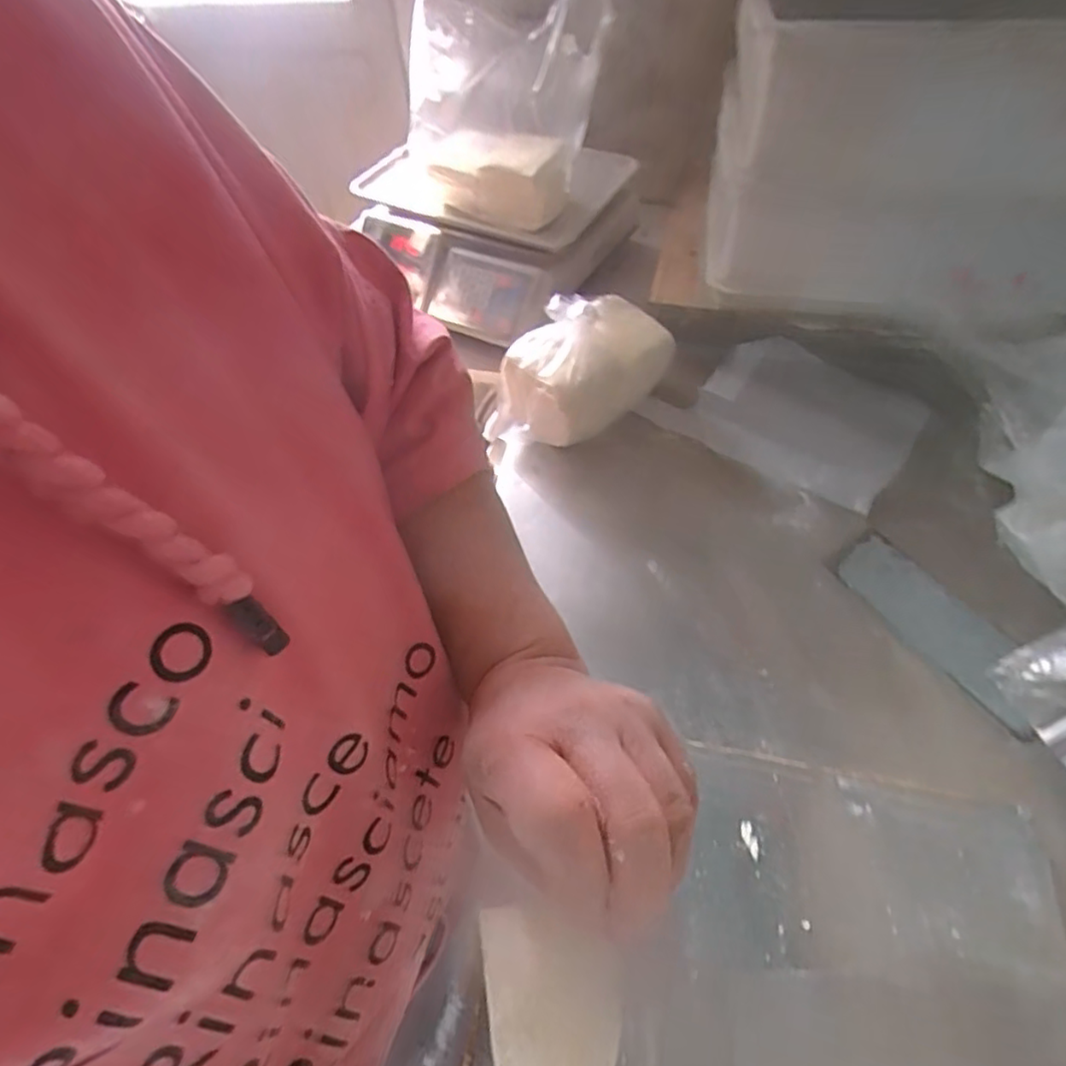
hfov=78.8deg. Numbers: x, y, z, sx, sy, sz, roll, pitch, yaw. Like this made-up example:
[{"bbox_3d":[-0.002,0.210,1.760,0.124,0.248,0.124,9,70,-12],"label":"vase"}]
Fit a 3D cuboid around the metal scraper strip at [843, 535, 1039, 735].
[{"bbox_3d":[0.343,0.077,0.546,0.071,0.009,0.179,-33,62,-20],"label":"metal scraper strip"}]

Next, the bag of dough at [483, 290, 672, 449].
[{"bbox_3d":[0.052,-0.167,0.657,0.192,0.160,0.086,-15,54,-10],"label":"bag of dough"}]

